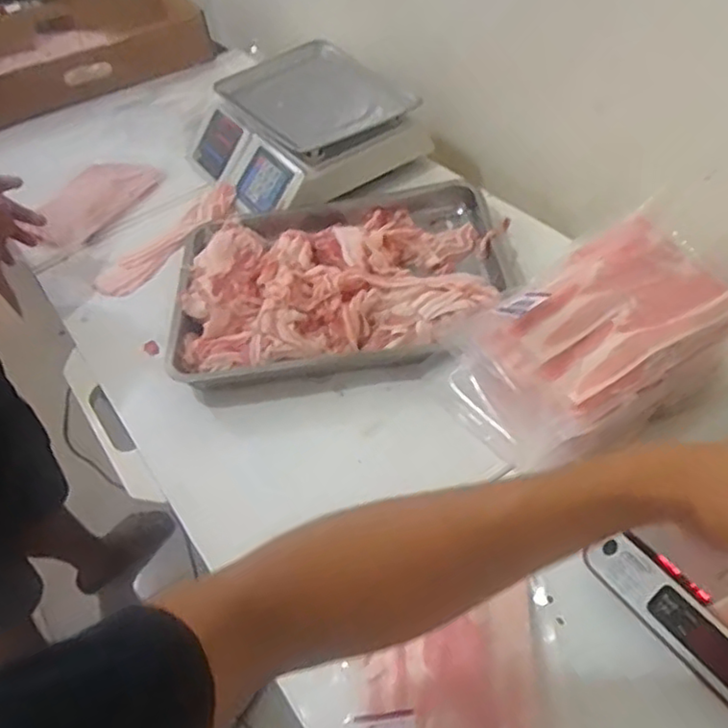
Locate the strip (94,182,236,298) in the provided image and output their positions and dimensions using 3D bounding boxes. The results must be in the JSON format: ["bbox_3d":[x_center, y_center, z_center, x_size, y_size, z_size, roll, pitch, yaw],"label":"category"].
[{"bbox_3d":[-0.318,-0.203,1.079,0.087,0.026,0.281,24,61,33],"label":"strip"}]

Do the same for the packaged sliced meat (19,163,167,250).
[{"bbox_3d":[-0.491,-0.296,1.177,0.163,0.032,0.224,18,51,23],"label":"packaged sliced meat"}]

